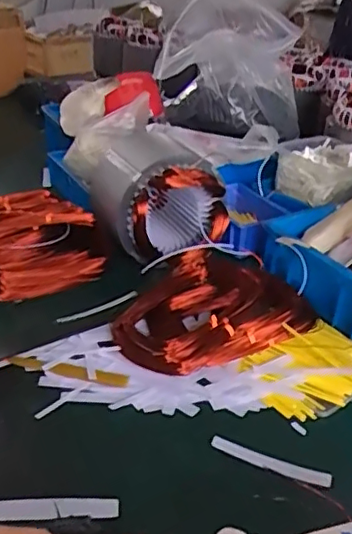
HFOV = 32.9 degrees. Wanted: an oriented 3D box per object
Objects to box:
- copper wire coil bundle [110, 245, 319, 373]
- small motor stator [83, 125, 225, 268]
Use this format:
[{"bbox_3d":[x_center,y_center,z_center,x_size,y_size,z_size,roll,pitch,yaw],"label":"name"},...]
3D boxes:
[{"bbox_3d":[0.040,0.047,0.690,0.227,0.046,0.145,-11,32,-25],"label":"copper wire coil bundle"},{"bbox_3d":[-0.022,-0.100,0.783,0.154,0.124,0.127,-8,31,-19],"label":"small motor stator"}]

